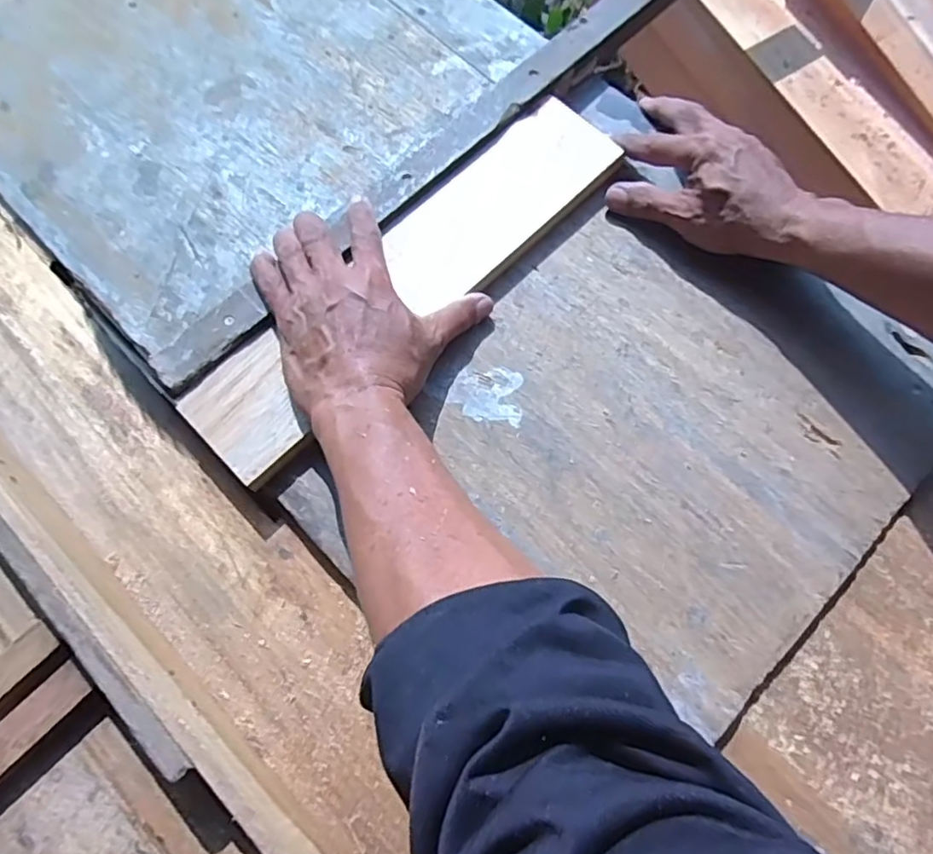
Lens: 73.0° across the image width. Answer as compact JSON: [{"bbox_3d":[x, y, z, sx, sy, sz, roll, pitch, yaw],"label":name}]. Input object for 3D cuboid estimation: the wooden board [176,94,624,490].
[{"bbox_3d":[-0.032,-0.113,0.442,0.079,0.019,0.366,42,75,13],"label":"wooden board"}]

